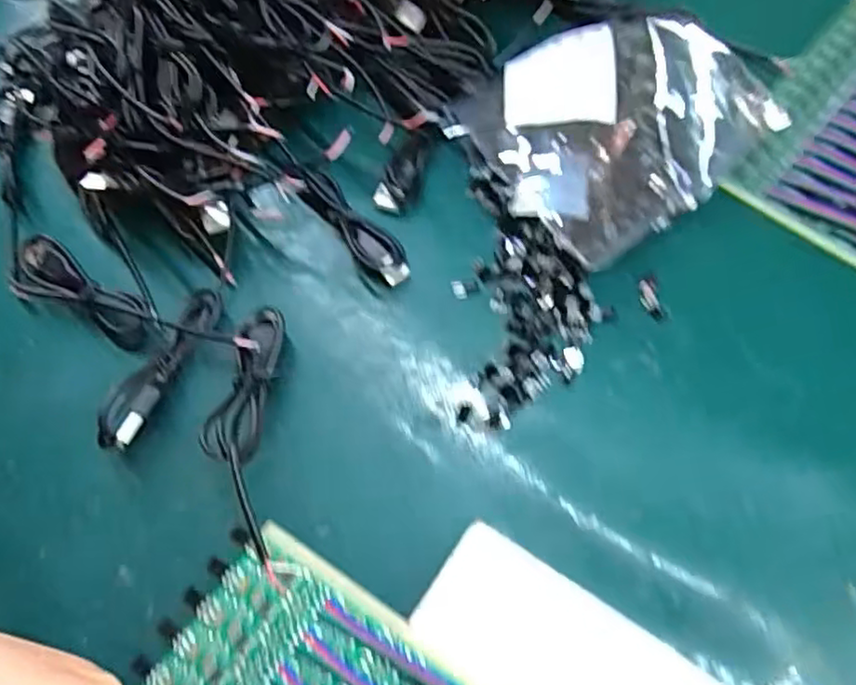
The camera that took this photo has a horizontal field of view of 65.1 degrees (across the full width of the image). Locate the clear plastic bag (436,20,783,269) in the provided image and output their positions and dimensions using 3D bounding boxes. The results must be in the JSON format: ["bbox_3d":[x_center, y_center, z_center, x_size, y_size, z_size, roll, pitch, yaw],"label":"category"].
[{"bbox_3d":[0.092,-0.109,0.328,0.128,0.044,0.115,-32,67,-11],"label":"clear plastic bag"}]

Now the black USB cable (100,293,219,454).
[{"bbox_3d":[-0.117,0.010,0.296,0.020,0.018,0.080,20,67,13],"label":"black USB cable"}]

